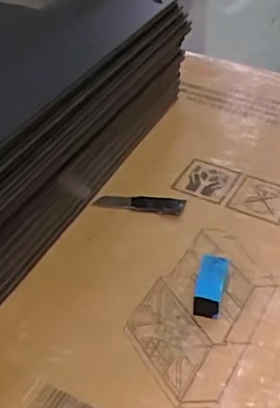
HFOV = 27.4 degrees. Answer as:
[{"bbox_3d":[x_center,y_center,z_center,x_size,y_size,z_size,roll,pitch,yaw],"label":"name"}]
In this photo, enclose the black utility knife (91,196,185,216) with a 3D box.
[{"bbox_3d":[-0.001,0.000,0.641,0.101,0.007,0.023,5,40,6],"label":"black utility knife"}]

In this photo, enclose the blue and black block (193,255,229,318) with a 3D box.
[{"bbox_3d":[0.067,0.076,0.537,0.026,0.023,0.058,9,41,11],"label":"blue and black block"}]

